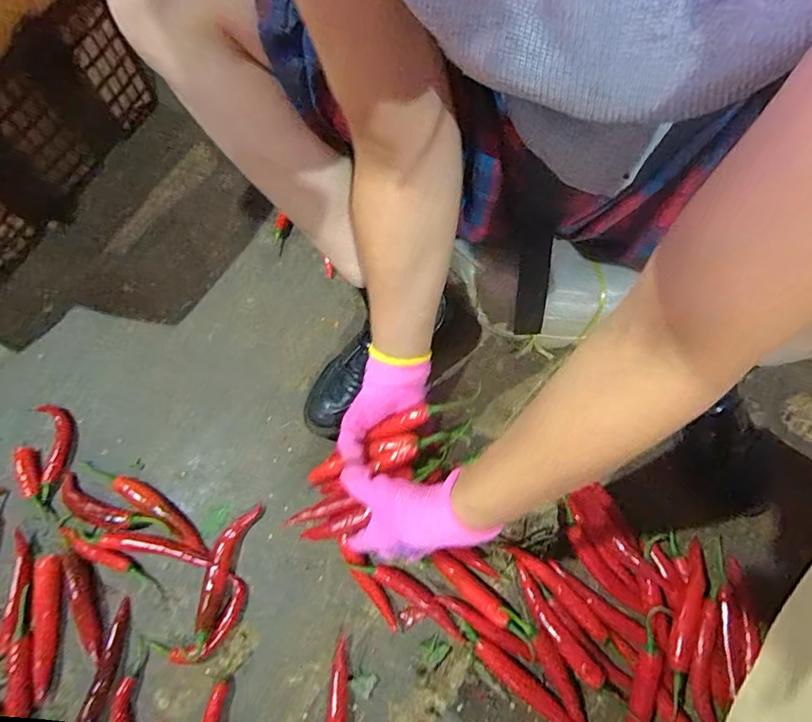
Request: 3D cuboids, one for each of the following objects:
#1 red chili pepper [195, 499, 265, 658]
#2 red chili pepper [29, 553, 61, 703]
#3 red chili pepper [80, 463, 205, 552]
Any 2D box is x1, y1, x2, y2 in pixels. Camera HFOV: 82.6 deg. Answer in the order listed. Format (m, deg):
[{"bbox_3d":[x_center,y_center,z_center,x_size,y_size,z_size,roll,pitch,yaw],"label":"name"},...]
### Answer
[{"bbox_3d":[-0.208,0.236,0.516,0.033,0.020,0.151,14,69,8],"label":"red chili pepper"},{"bbox_3d":[-0.396,0.291,0.505,0.026,0.020,0.143,-11,68,-2],"label":"red chili pepper"},{"bbox_3d":[-0.311,0.164,0.550,0.195,0.014,0.026,28,72,13],"label":"red chili pepper"}]

